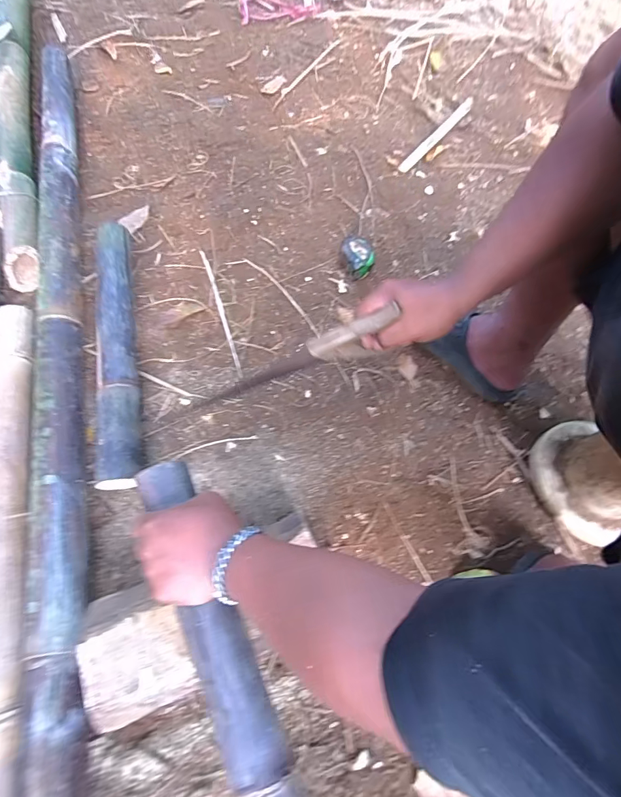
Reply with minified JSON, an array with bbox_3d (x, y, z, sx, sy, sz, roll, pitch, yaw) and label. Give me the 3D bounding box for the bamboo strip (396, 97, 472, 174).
[{"bbox_3d":[0.355,-0.727,1.072,0.035,0.010,0.430,35,68,14],"label":"bamboo strip"}]

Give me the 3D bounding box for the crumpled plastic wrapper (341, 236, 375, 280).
[{"bbox_3d":[0.098,-0.296,0.827,0.065,0.039,0.090,3,64,-1],"label":"crumpled plastic wrapper"}]

